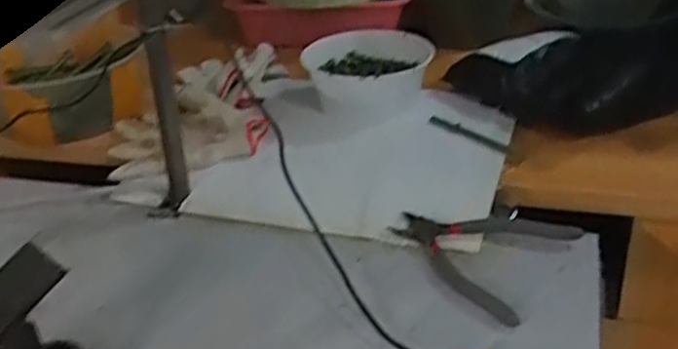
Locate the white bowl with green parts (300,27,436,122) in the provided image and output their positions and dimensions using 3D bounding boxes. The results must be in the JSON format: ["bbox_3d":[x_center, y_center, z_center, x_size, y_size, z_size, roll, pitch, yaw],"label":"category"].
[{"bbox_3d":[0.040,-0.129,0.945,0.167,0.072,0.174,-4,31,2],"label":"white bowl with green parts"}]

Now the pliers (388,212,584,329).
[{"bbox_3d":[0.122,0.068,0.658,0.162,0.016,0.136,19,38,34],"label":"pliers"}]

